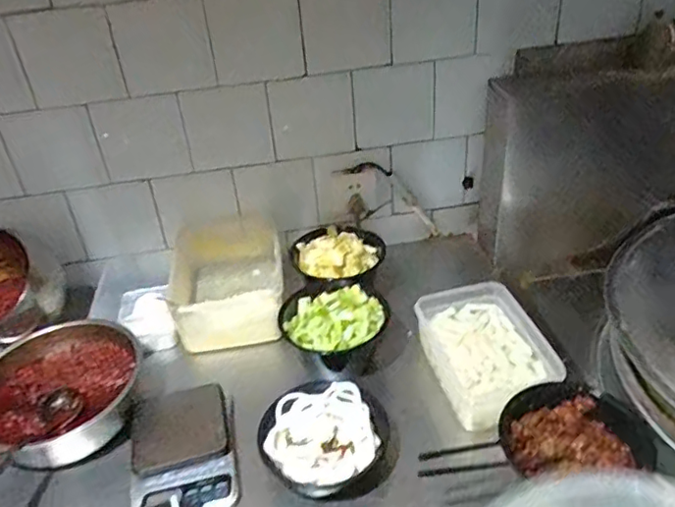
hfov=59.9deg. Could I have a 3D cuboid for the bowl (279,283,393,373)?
[{"bbox_3d":[-0.003,0.115,0.915,0.166,0.074,0.141,-7,34,-3],"label":"bowl"}]

